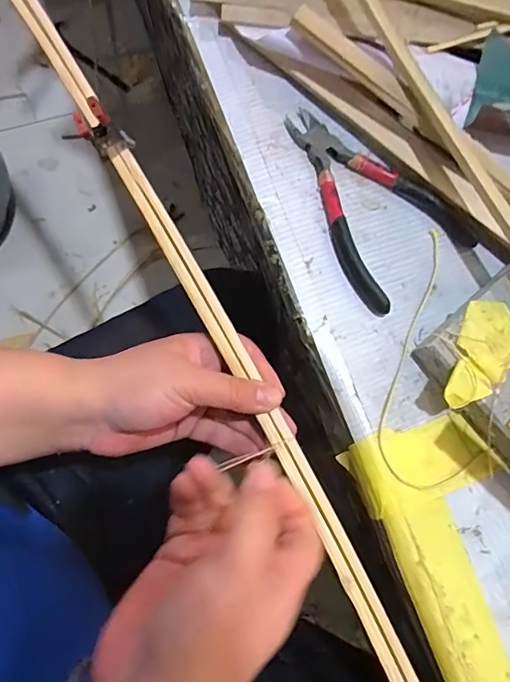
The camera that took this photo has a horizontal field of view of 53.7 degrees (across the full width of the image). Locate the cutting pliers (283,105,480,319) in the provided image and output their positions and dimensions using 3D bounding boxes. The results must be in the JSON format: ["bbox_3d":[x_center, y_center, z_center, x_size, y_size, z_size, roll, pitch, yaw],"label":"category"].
[{"bbox_3d":[0.073,-0.100,0.343,0.093,0.011,0.146,-38,84,-12],"label":"cutting pliers"}]

